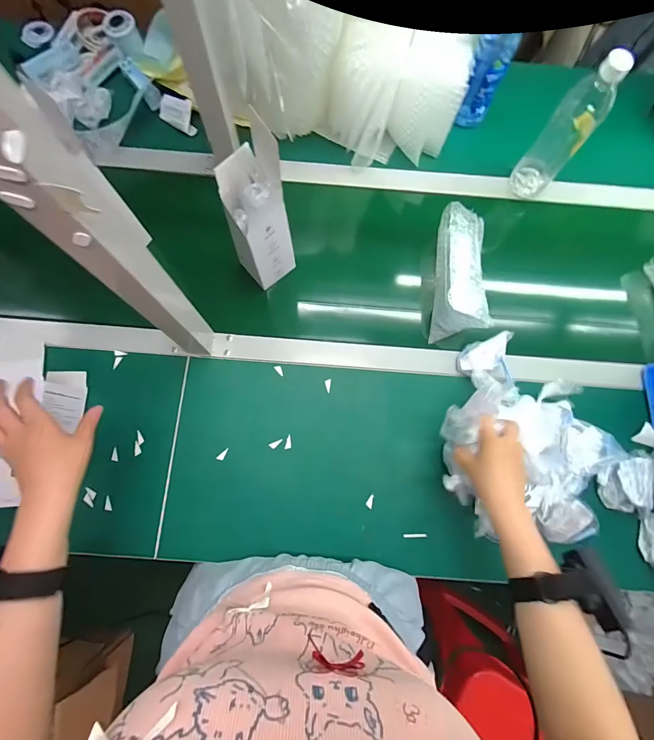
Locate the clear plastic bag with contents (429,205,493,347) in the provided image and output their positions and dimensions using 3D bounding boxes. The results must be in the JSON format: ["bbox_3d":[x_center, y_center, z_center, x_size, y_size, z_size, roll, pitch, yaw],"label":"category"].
[{"bbox_3d":[0.216,-0.159,0.587,0.071,0.068,0.204,5,77,-1],"label":"clear plastic bag with contents"}]

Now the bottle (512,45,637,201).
[{"bbox_3d":[0.379,-0.378,0.565,0.065,0.224,0.058,38,79,6],"label":"bottle"}]

